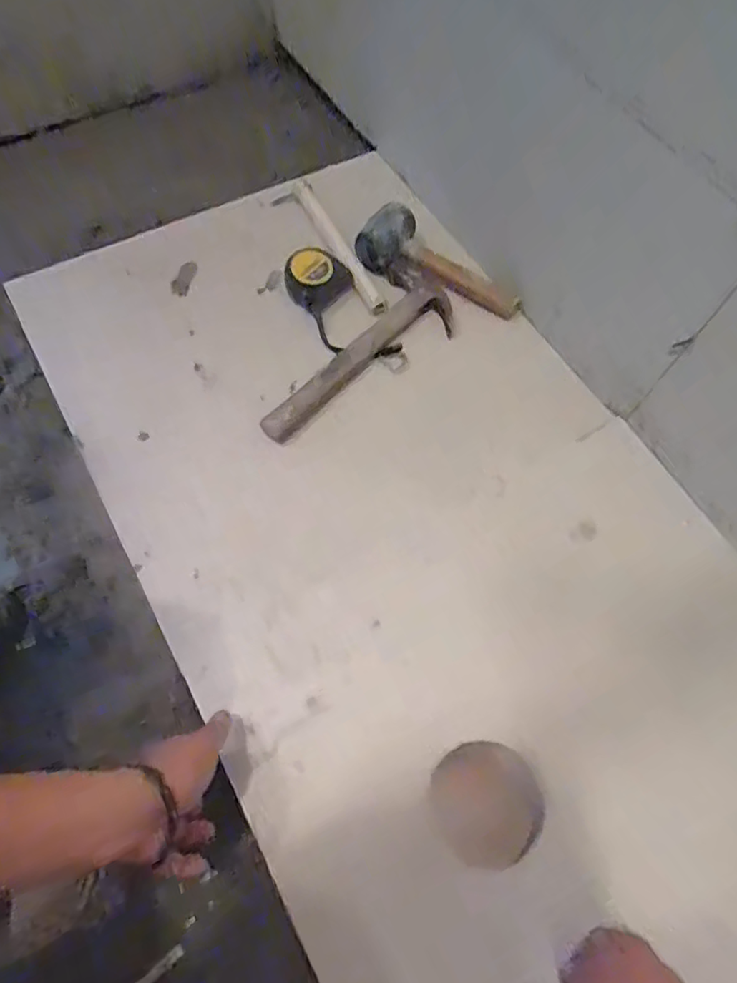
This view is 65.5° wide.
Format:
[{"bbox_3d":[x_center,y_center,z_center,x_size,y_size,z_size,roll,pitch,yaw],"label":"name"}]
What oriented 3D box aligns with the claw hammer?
[{"bbox_3d":[-0.012,-0.171,0.734,0.311,0.037,0.093,-35,70,-17],"label":"claw hammer"}]

